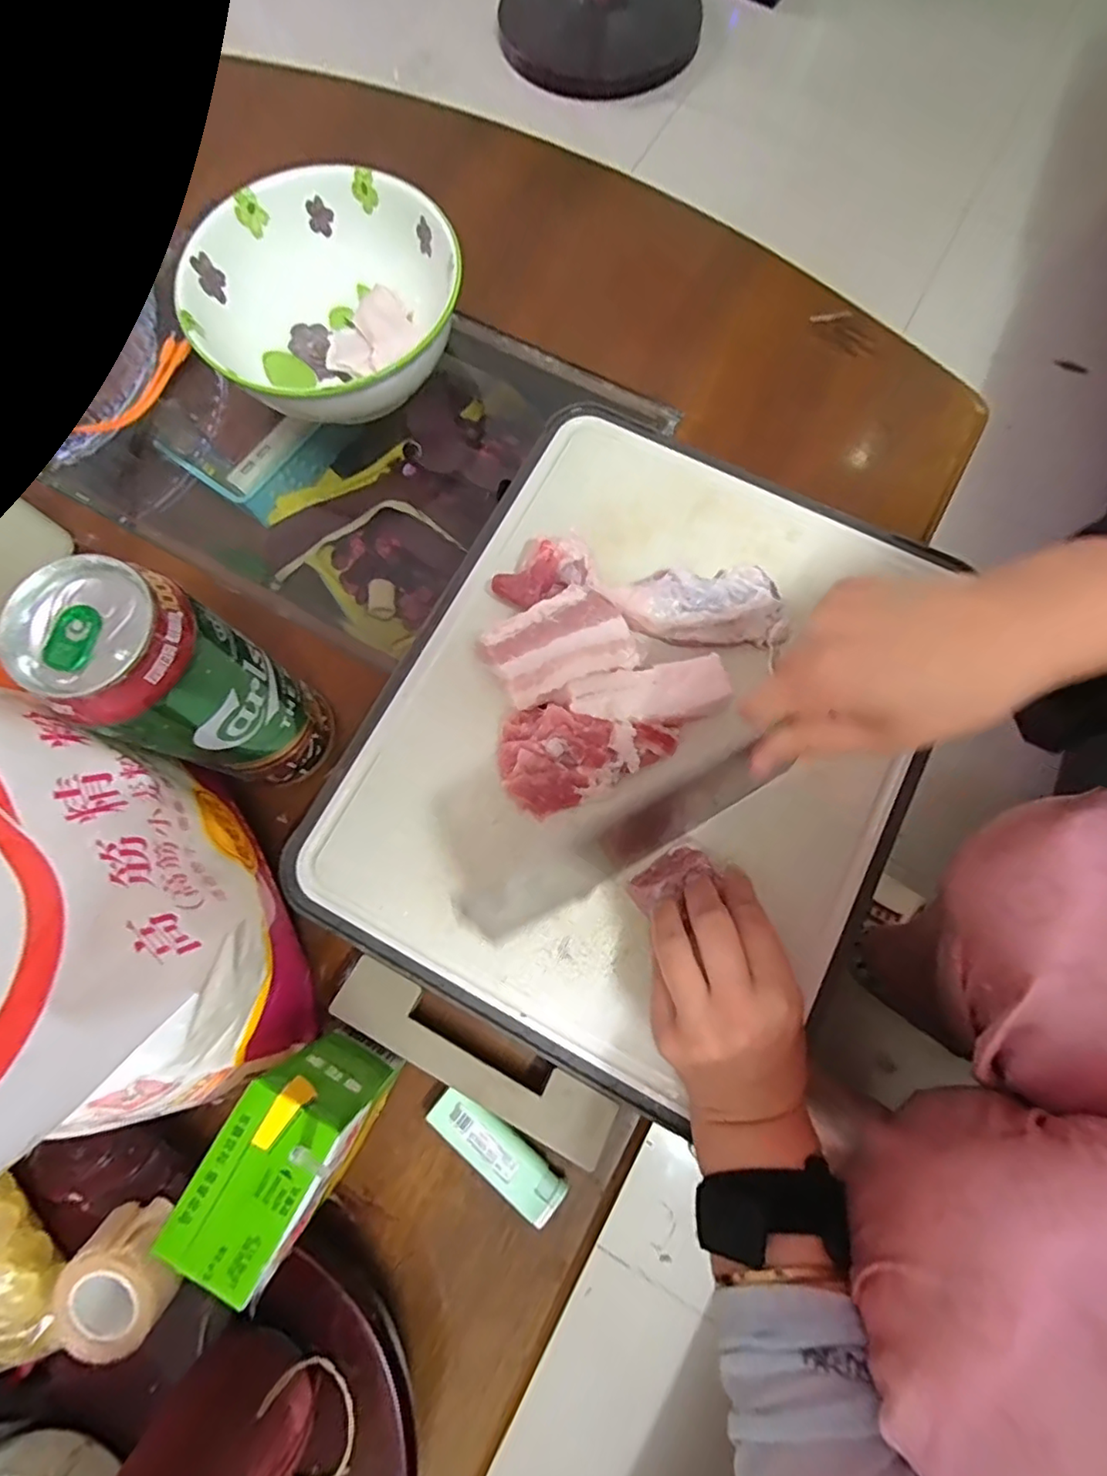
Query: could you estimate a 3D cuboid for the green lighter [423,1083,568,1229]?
[{"bbox_3d":[-0.029,0.215,0.305,0.078,0.007,0.025,39,80,10],"label":"green lighter"}]

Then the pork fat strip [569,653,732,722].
[{"bbox_3d":[0.054,-0.025,0.326,0.085,0.009,0.031,-10,76,-1],"label":"pork fat strip"}]

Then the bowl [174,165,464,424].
[{"bbox_3d":[-0.151,-0.287,0.403,0.166,0.063,0.174,0,76,1],"label":"bowl"}]

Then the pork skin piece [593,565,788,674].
[{"bbox_3d":[0.087,-0.083,0.353,0.108,0.021,0.053,15,77,5],"label":"pork skin piece"}]

